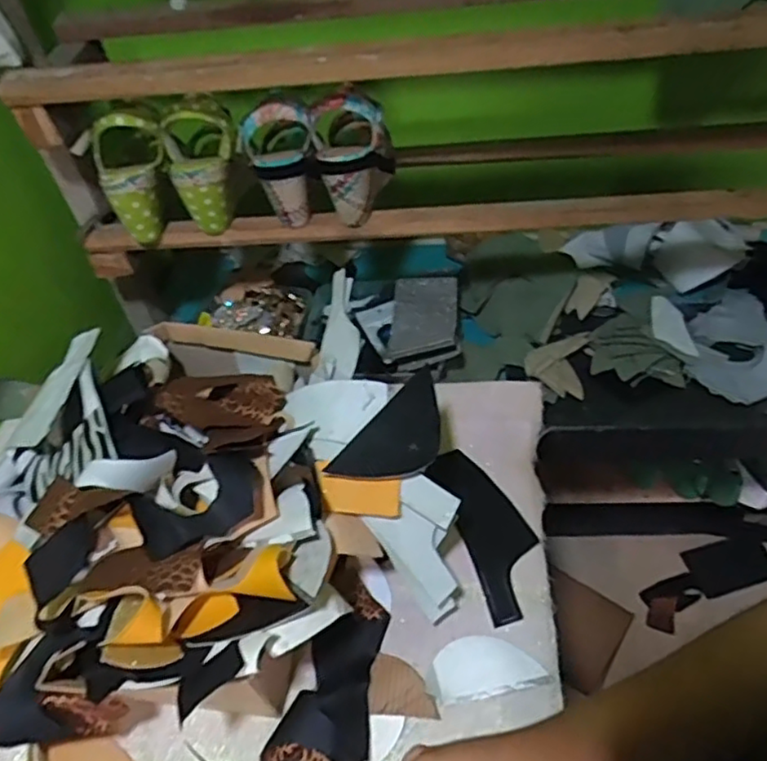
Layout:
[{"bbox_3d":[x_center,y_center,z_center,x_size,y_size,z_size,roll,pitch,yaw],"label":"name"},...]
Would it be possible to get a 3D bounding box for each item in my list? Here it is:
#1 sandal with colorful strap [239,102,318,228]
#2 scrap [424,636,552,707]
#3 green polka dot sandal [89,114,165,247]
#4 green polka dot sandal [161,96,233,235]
[{"bbox_3d":[-0.116,-0.246,0.743,0.079,0.127,0.074,-10,48,-3],"label":"sandal with colorful strap"},{"bbox_3d":[0.083,0.237,0.542,0.095,0.004,0.048,-10,48,-4],"label":"scrap"},{"bbox_3d":[-0.295,-0.231,0.751,0.085,0.149,0.066,-5,18,1],"label":"green polka dot sandal"},{"bbox_3d":[-0.211,-0.242,0.748,0.080,0.143,0.058,0,15,5],"label":"green polka dot sandal"}]

